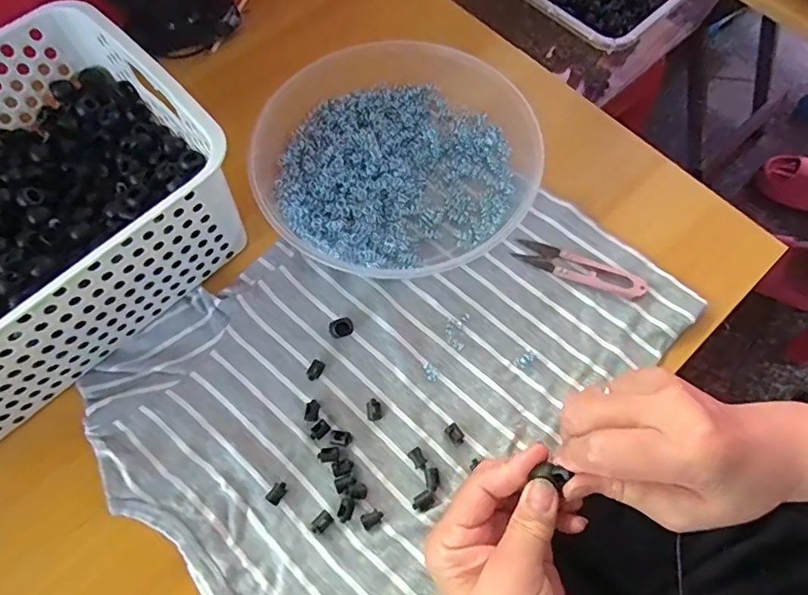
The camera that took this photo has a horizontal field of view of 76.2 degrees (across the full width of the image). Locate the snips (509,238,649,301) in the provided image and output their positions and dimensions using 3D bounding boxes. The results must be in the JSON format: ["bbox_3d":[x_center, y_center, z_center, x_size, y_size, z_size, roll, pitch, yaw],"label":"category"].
[{"bbox_3d":[0.138,-0.023,0.405,0.102,0.009,0.023,21,69,9],"label":"snips"}]

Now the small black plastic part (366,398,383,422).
[{"bbox_3d":[-0.021,0.079,0.364,0.010,0.005,0.015,-13,70,-3],"label":"small black plastic part"}]

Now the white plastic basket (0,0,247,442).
[{"bbox_3d":[-0.279,-0.042,0.354,0.204,0.107,0.303,43,74,16],"label":"white plastic basket"}]

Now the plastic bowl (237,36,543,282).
[{"bbox_3d":[-0.005,-0.118,0.422,0.228,0.032,0.214,0,70,1],"label":"plastic bowl"}]

